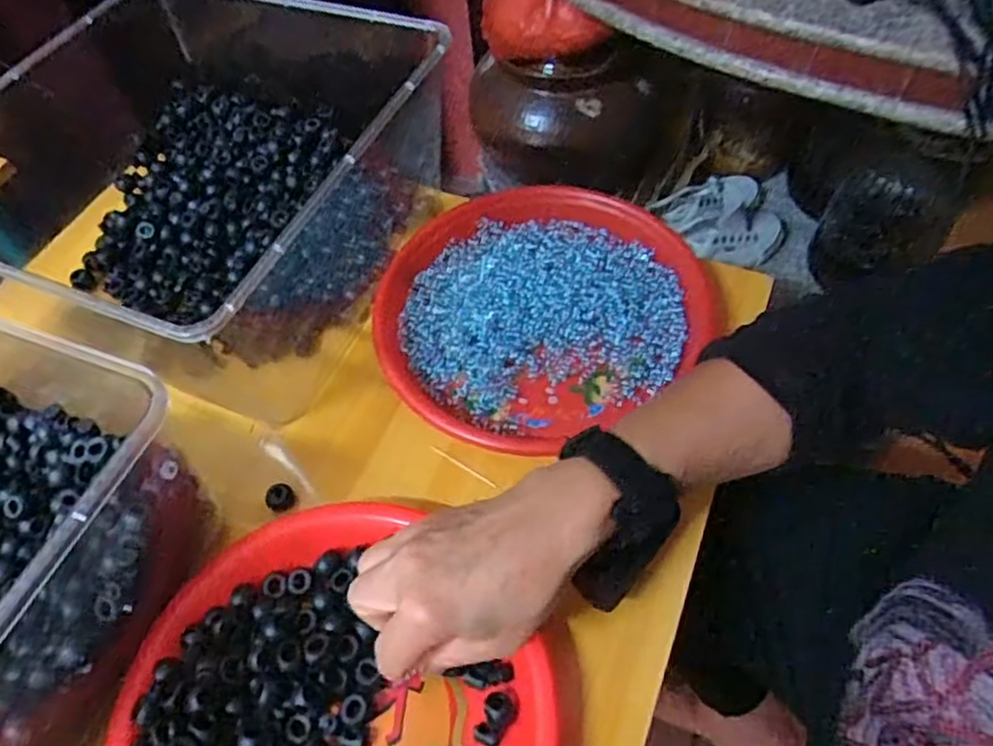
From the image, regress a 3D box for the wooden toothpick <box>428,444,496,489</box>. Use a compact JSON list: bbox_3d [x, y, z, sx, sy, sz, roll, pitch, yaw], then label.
[{"bbox_3d":[-0.022,0.062,0.448,0.053,0.004,0.004,27,63,21],"label":"wooden toothpick"}]

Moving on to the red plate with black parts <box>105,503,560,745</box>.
[{"bbox_3d":[-0.094,0.183,0.357,0.210,0.037,0.212,-2,57,4],"label":"red plate with black parts"}]

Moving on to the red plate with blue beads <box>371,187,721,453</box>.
[{"bbox_3d":[0.024,-0.052,0.498,0.227,0.021,0.214,-2,57,4],"label":"red plate with blue beads"}]

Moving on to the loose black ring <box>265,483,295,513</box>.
[{"bbox_3d":[-0.141,0.081,0.440,0.018,0.008,0.018,-2,57,4],"label":"loose black ring"}]

